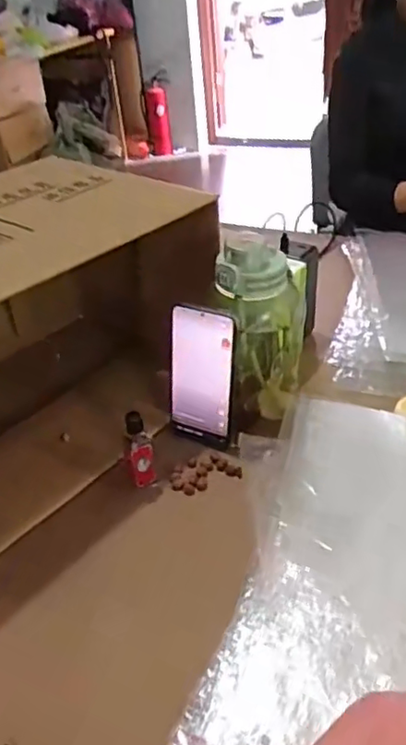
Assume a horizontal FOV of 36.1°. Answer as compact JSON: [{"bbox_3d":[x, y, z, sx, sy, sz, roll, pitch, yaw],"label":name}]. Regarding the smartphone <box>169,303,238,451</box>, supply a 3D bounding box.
[{"bbox_3d":[-0.001,0.007,0.667,0.074,0.160,0.014,17,30,20],"label":"smartphone"}]

